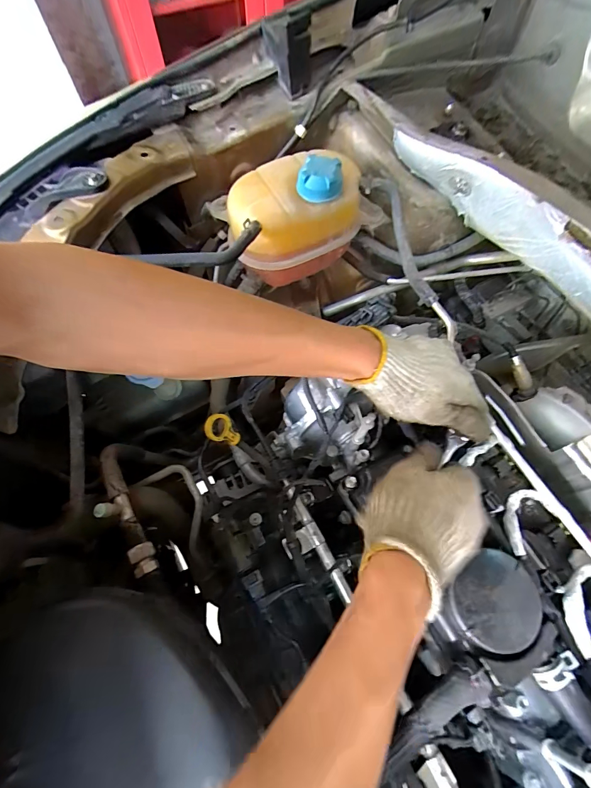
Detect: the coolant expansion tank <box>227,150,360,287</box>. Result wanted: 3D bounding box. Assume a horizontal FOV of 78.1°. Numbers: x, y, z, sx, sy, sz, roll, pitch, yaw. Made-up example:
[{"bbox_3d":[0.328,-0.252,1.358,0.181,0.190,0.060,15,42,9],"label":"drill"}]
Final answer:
[{"bbox_3d":[-0.002,-0.219,0.455,0.156,0.131,0.091,-22,67,-10],"label":"coolant expansion tank"}]

